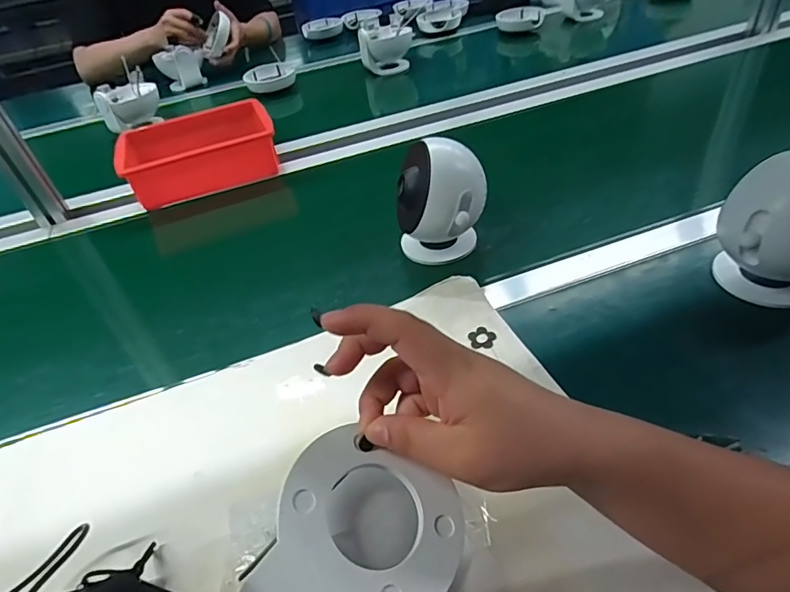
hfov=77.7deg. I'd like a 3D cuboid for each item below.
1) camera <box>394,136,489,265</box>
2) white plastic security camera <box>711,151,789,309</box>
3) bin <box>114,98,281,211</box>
[{"bbox_3d":[0.051,-0.103,0.569,0.100,0.140,0.086,5,44,16],"label":"camera"},{"bbox_3d":[0.363,-0.058,0.452,0.085,0.132,0.107,-34,48,-27],"label":"white plastic security camera"},{"bbox_3d":[-0.323,-0.239,0.823,0.235,0.082,0.158,-21,43,-12],"label":"bin"}]

